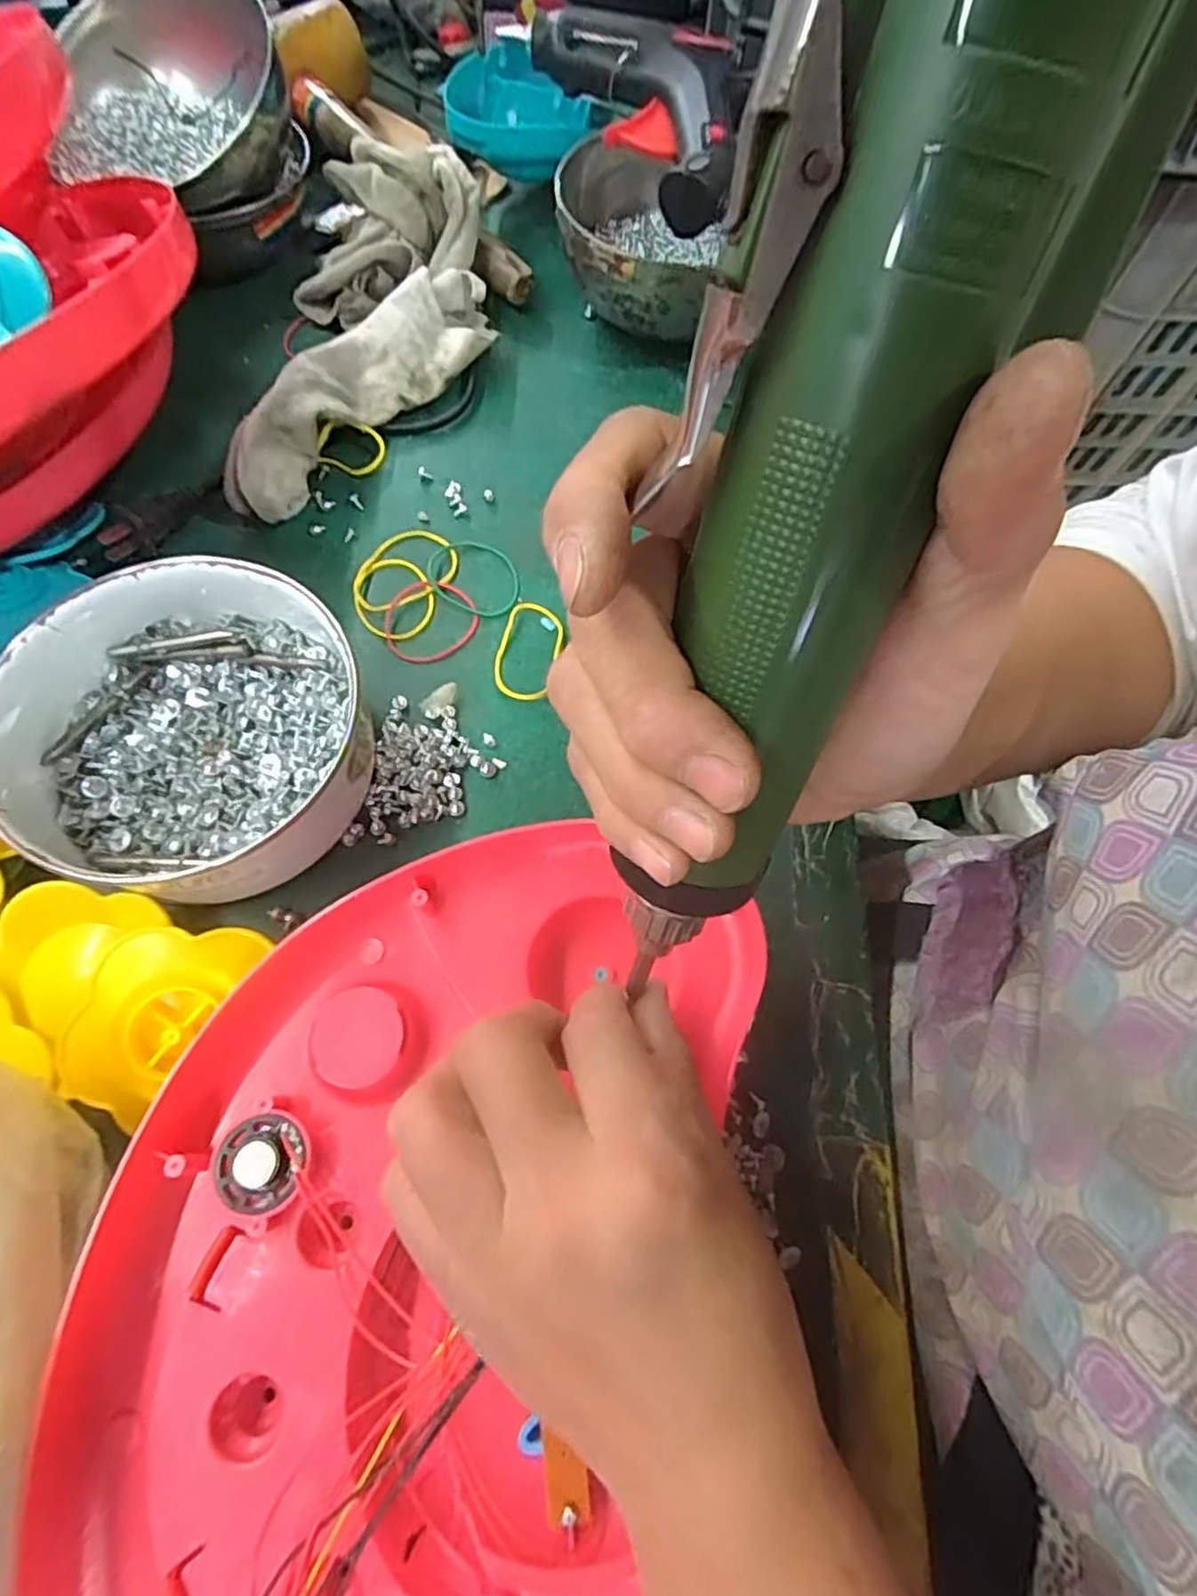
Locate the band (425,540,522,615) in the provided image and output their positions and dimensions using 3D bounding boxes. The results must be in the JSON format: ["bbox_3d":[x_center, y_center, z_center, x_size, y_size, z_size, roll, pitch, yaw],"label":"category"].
[{"bbox_3d":[-0.066,-0.117,0.370,0.051,0.004,0.045,12,68,3],"label":"band"}]

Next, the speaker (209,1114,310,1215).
[{"bbox_3d":[-0.109,0.117,0.224,0.029,0.015,0.027,1,67,-1],"label":"speaker"}]

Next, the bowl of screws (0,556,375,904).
[{"bbox_3d":[-0.179,-0.027,0.294,0.145,0.058,0.131,-6,68,-4],"label":"bowl of screws"}]

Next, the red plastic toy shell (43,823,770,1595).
[{"bbox_3d":[-0.045,0.170,0.217,0.215,0.039,0.334,5,67,1],"label":"red plastic toy shell"}]

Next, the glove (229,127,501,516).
[{"bbox_3d":[-0.128,-0.265,0.395,0.114,0.052,0.242,7,67,1],"label":"glove"}]

